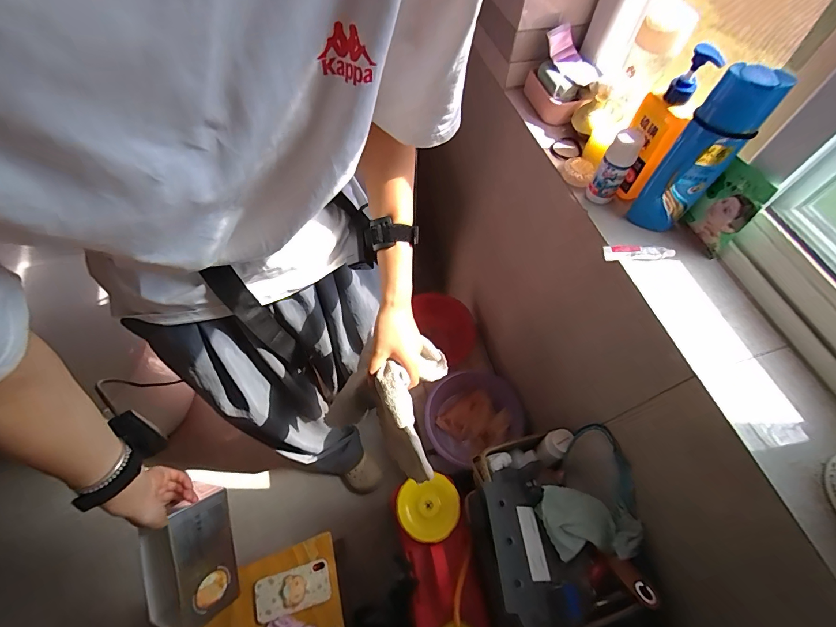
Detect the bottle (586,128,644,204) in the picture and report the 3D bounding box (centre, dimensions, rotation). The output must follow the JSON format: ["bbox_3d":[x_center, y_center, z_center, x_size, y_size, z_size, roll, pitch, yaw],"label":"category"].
[{"bbox_3d":[0.284,-0.212,0.552,0.040,0.104,0.040,31,65,15],"label":"bottle"}]

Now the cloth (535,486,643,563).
[{"bbox_3d":[0.286,0.361,0.649,0.145,0.062,0.108,9,61,4],"label":"cloth"}]

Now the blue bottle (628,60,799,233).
[{"bbox_3d":[0.351,-0.193,0.486,0.065,0.215,0.044,41,68,19],"label":"blue bottle"}]

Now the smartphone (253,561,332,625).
[{"bbox_3d":[-0.261,0.574,0.790,0.151,0.017,0.076,-14,62,-9],"label":"smartphone"}]

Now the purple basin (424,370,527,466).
[{"bbox_3d":[0.137,0.263,1.026,0.248,0.068,0.227,1,61,-1],"label":"purple basin"}]

